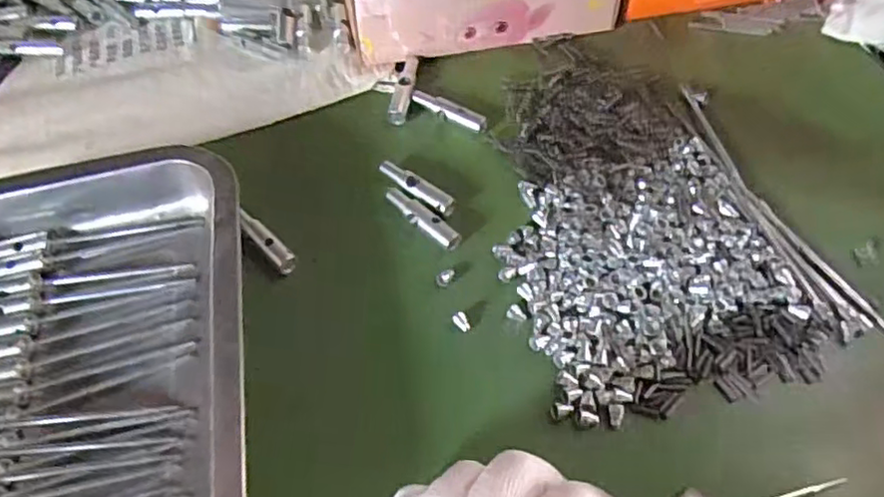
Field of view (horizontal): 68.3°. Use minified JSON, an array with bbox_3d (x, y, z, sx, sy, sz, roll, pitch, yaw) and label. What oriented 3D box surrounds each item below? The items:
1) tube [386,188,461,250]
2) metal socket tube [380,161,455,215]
[{"bbox_3d":[-0.011,-0.016,0.359,0.052,0.007,0.012,37,66,23],"label":"tube"},{"bbox_3d":[-0.014,-0.034,0.371,0.050,0.009,0.013,35,66,22],"label":"metal socket tube"}]

